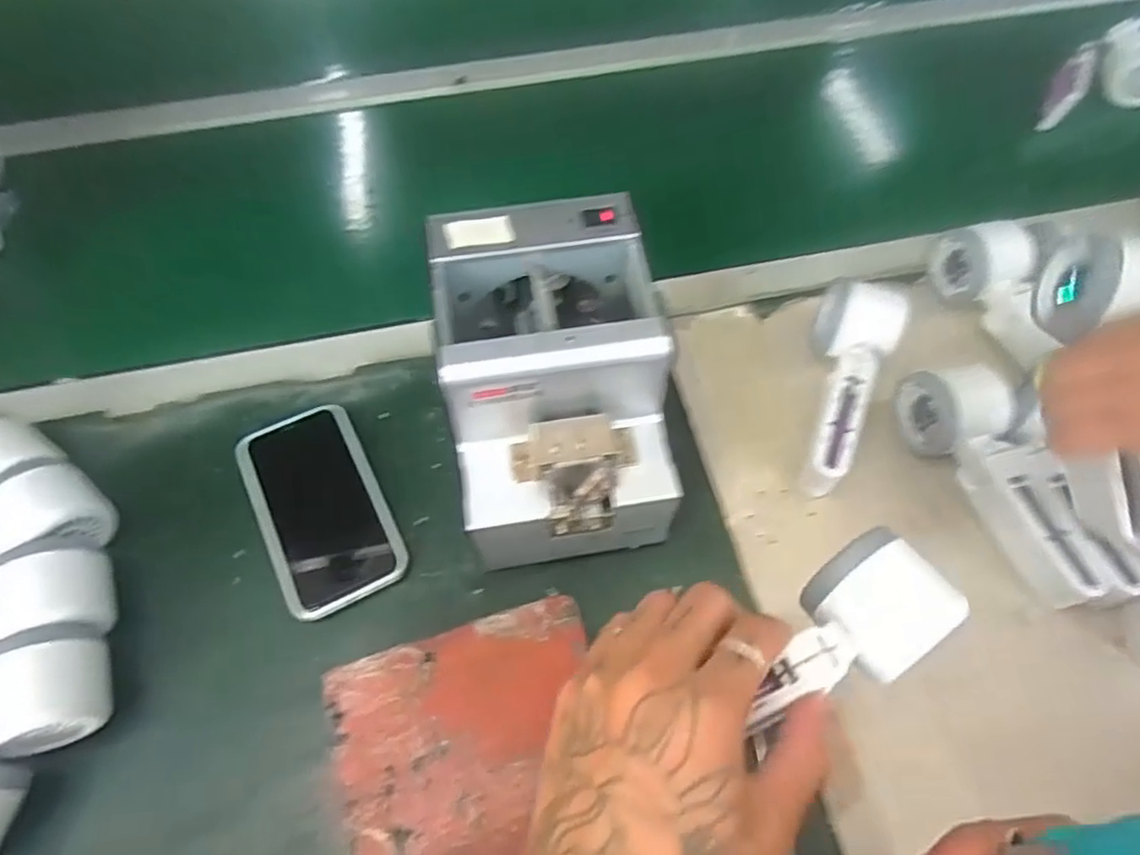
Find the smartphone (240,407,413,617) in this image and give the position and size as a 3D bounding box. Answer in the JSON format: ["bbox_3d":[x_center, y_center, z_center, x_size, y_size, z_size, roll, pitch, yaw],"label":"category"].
[{"bbox_3d":[-0.169,0.051,0.456,0.077,0.007,0.146,-25,63,-13],"label":"smartphone"}]

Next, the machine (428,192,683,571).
[{"bbox_3d":[-0.011,-0.023,0.419,0.125,0.139,0.175,-9,60,-4],"label":"machine"}]

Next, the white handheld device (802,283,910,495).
[{"bbox_3d":[0.203,-0.030,0.481,0.053,0.052,0.175,12,61,8],"label":"white handheld device"}]

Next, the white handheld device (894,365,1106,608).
[{"bbox_3d":[0.276,0.033,0.438,0.050,0.055,0.162,-11,60,-6],"label":"white handheld device"}]

